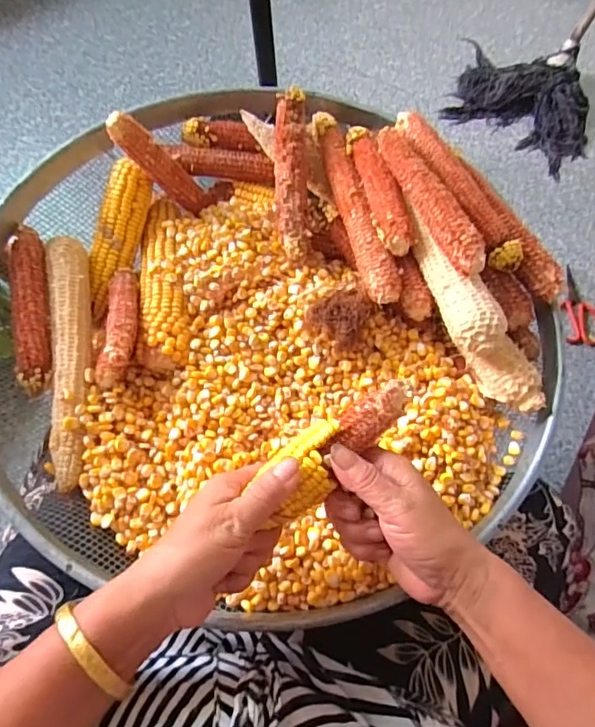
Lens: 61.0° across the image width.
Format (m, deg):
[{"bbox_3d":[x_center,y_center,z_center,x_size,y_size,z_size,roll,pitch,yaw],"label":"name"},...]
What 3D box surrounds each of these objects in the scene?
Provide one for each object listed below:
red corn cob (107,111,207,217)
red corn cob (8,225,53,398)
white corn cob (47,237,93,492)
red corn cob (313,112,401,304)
[{"bbox_3d":[-0.134,-0.193,0.495,0.022,0.122,0.021,-10,62,27],"label":"red corn cob"},{"bbox_3d":[-0.236,-0.050,0.448,0.025,0.030,0.155,-10,65,-7],"label":"red corn cob"},{"bbox_3d":[-0.199,-0.010,0.441,0.031,0.024,0.230,-8,66,-6],"label":"white corn cob"},{"bbox_3d":[0.054,-0.155,0.486,0.028,0.024,0.221,-12,65,-7],"label":"red corn cob"}]

